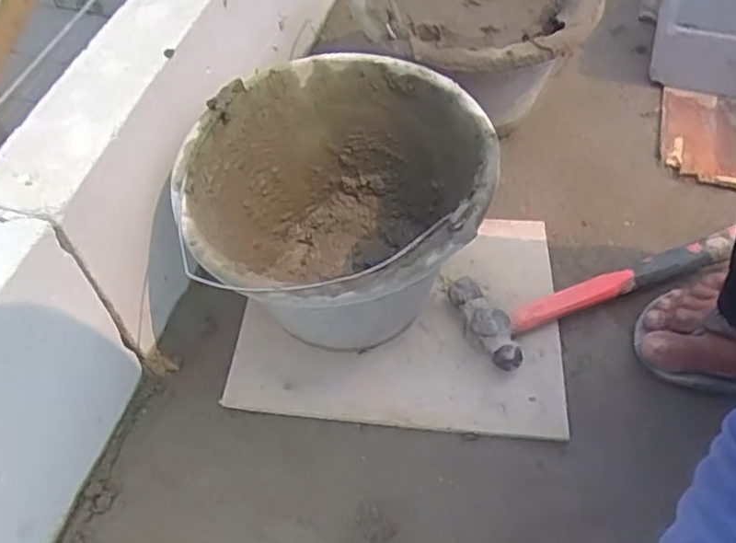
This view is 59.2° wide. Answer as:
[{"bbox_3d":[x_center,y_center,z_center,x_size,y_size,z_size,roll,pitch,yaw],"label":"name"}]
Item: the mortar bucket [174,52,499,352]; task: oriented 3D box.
[{"bbox_3d":[-0.017,-0.040,0.558,0.221,0.179,0.251,9,55,10],"label":"mortar bucket"}]

